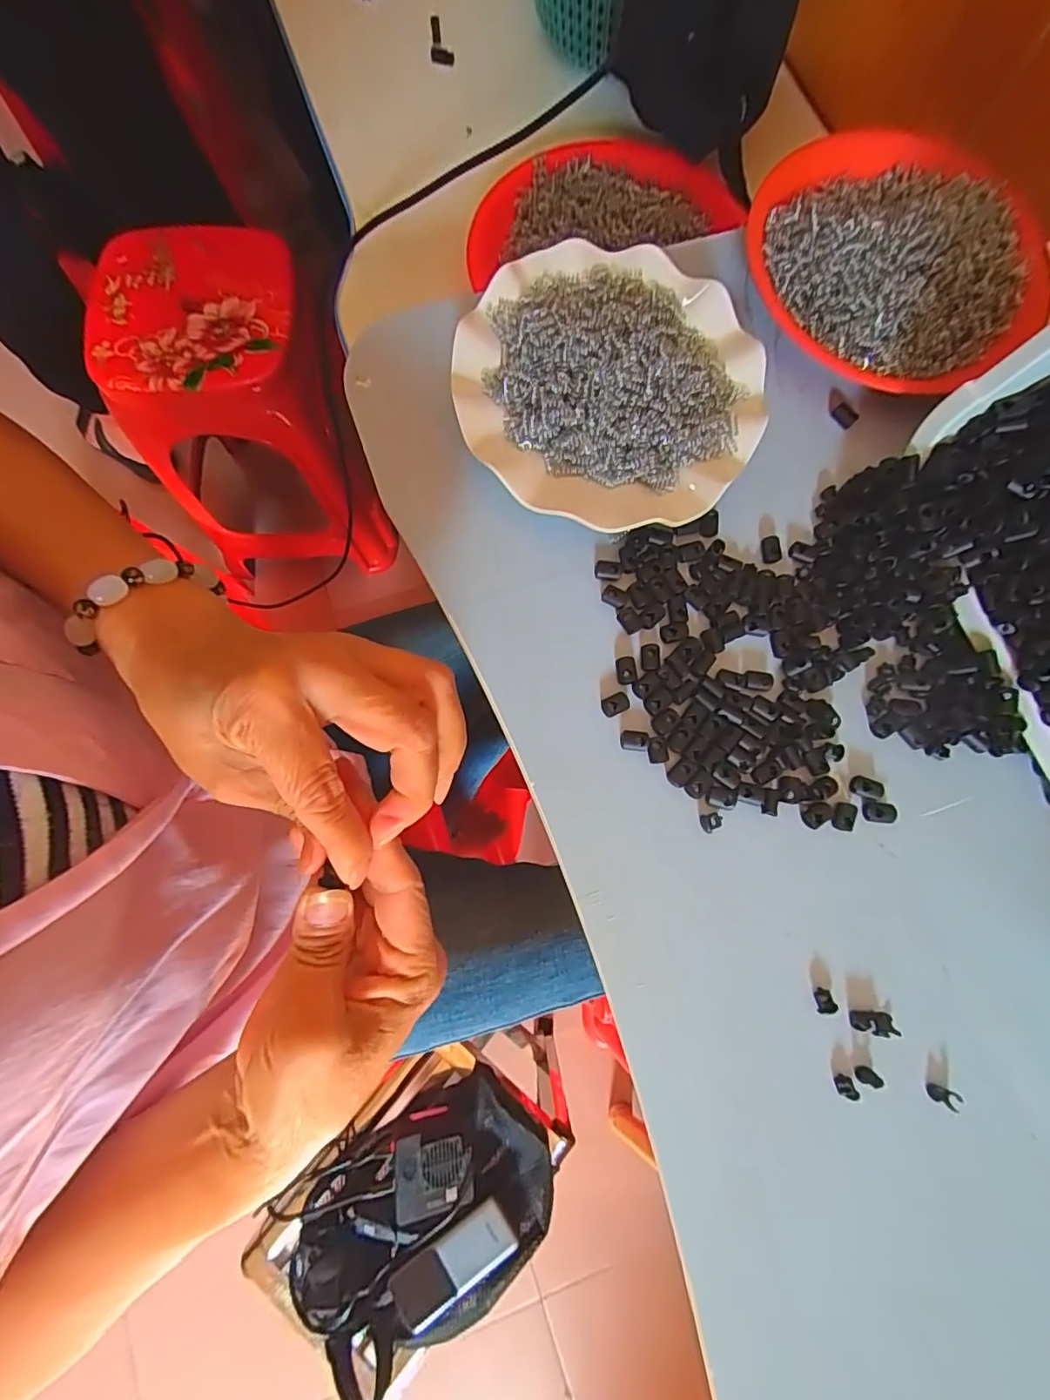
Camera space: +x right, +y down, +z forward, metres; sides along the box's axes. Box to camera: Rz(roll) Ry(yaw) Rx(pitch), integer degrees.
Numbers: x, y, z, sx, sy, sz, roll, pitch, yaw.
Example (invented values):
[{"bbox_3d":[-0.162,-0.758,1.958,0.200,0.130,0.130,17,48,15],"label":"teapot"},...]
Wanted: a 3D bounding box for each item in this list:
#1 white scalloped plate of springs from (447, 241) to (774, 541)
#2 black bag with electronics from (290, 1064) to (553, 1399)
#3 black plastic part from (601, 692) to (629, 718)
[{"bbox_3d":[0.050,-0.185,0.310,0.175,0.026,0.173,0,78,0],"label":"white scalloped plate of springs"},{"bbox_3d":[-0.100,0.550,0.538,0.278,0.067,0.197,-29,80,-6],"label":"black bag with electronics"},{"bbox_3d":[0.052,0.002,0.294,0.016,0.004,0.011,-23,79,-5],"label":"black plastic part"}]

